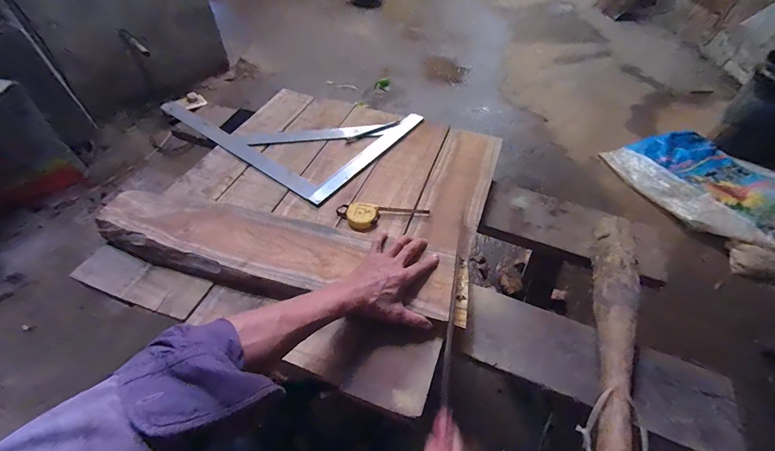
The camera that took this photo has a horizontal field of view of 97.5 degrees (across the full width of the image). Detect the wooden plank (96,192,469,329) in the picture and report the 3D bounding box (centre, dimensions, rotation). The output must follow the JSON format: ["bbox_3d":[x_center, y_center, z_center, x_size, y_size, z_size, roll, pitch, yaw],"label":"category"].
[{"bbox_3d":[-0.191,0.045,0.597,0.653,0.032,0.137,12,51,8],"label":"wooden plank"}]

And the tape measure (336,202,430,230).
[{"bbox_3d":[-0.012,-0.015,0.672,0.181,0.020,0.070,3,50,3],"label":"tape measure"}]

